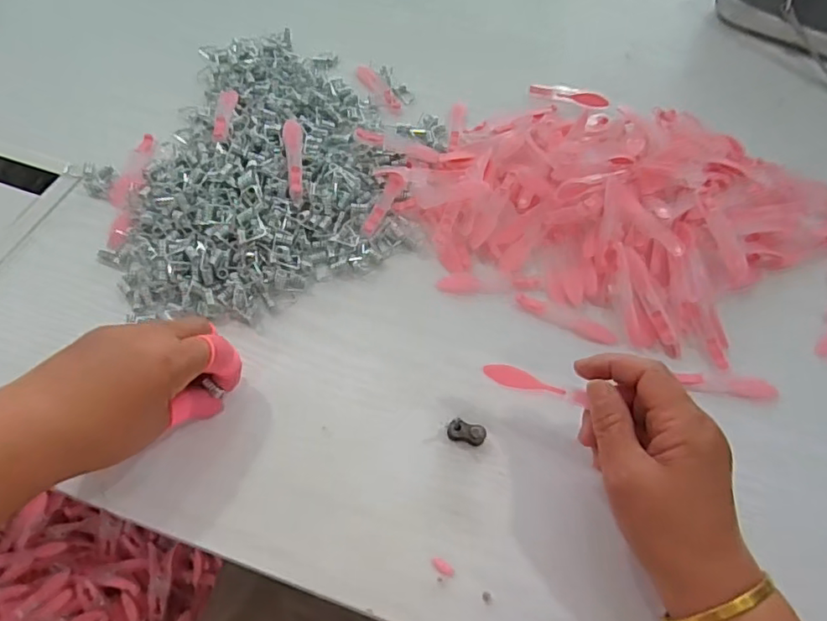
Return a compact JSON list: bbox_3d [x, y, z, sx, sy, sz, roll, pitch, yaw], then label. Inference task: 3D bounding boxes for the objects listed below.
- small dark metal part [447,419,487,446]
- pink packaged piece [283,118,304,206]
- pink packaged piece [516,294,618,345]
[{"bbox_3d":[0.034,0.077,0.351,0.023,0.014,0.010,12,58,3],"label":"small dark metal part"},{"bbox_3d":[-0.094,-0.119,0.445,0.015,0.016,0.079,-7,59,-9],"label":"pink packaged piece"},{"bbox_3d":[0.110,0.007,0.404,0.074,0.005,0.015,23,59,10],"label":"pink packaged piece"}]

